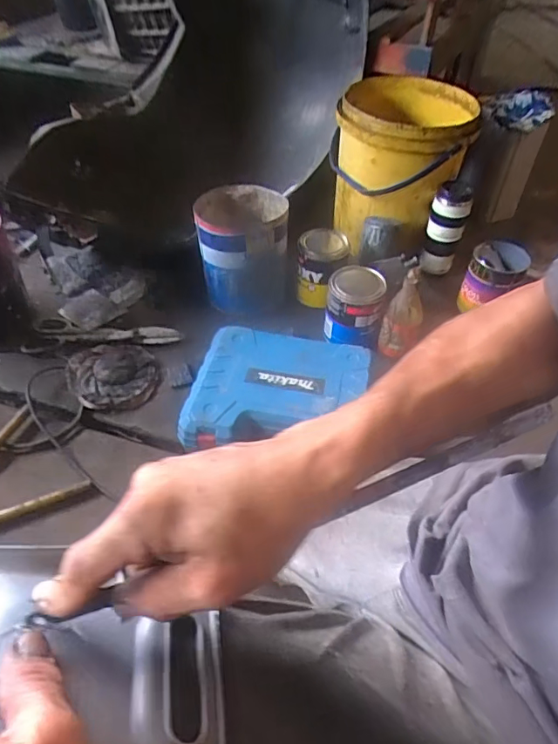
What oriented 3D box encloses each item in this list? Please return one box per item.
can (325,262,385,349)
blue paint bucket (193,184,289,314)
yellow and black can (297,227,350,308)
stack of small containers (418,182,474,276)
[{"bbox_3d":[0.137,-0.122,0.924,0.097,0.102,0.110,9,48,6],"label":"can"},{"bbox_3d":[-0.070,-0.238,0.986,0.164,0.182,0.163,1,48,-1],"label":"blue paint bucket"},{"bbox_3d":[0.084,-0.211,1.012,0.096,0.115,0.105,7,48,4],"label":"yellow and black can"},{"bbox_3d":[0.338,-0.287,1.037,0.074,0.184,0.067,17,49,13],"label":"stack of small containers"}]

